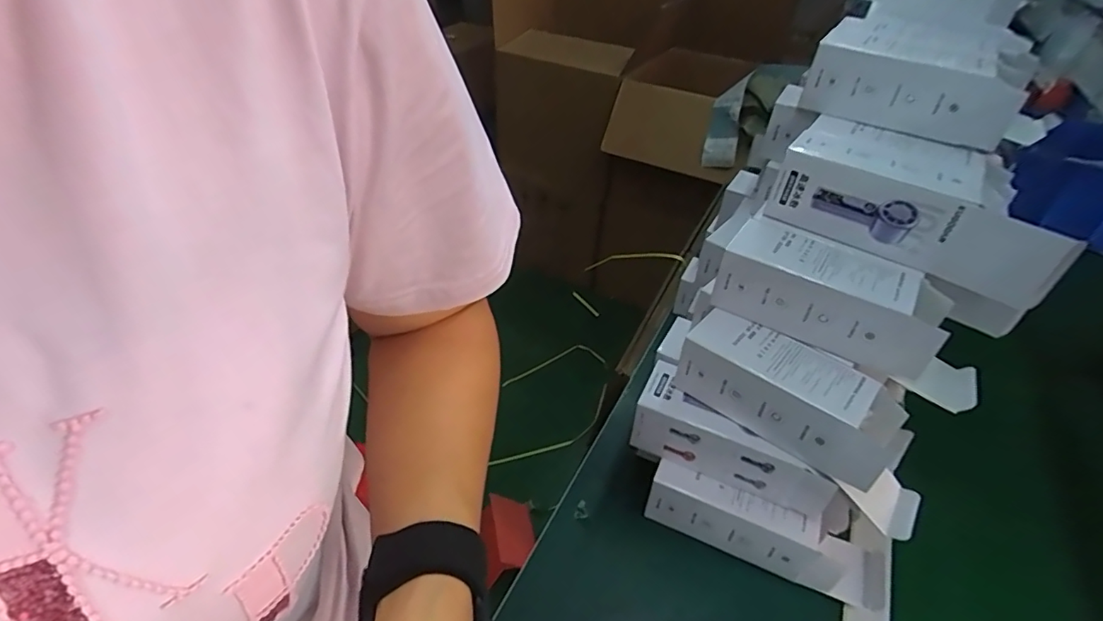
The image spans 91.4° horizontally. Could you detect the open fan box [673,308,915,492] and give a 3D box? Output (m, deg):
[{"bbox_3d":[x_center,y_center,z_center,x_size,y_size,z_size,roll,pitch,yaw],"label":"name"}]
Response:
[{"bbox_3d":[0.222,0.074,0.516,0.206,0.077,0.074,30,46,27],"label":"open fan box"}]

